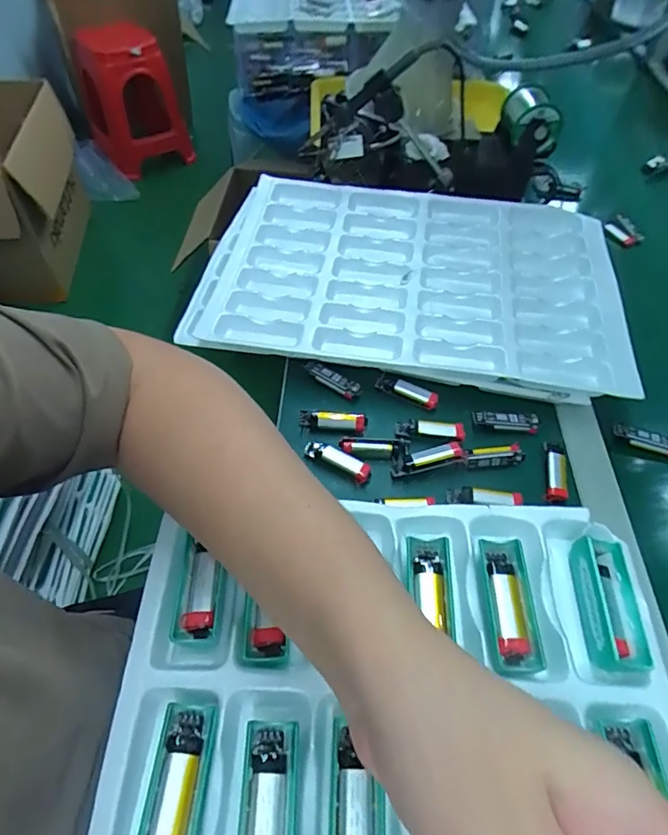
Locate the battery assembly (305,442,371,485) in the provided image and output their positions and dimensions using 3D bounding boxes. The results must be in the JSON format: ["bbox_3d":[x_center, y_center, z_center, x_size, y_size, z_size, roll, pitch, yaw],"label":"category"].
[{"bbox_3d":[0.003,0.040,0.488,0.070,0.015,0.019,26,56,16],"label":"battery assembly"}]

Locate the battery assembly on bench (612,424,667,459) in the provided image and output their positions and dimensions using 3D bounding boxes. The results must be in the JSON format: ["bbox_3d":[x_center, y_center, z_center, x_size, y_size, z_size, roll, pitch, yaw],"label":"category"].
[{"bbox_3d":[0.323,0.025,0.520,0.067,0.013,0.018,16,54,10],"label":"battery assembly on bench"}]

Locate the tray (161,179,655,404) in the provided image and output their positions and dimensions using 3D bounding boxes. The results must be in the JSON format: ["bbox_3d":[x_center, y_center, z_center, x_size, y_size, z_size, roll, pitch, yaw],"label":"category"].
[{"bbox_3d":[0.087,-0.177,0.618,0.492,0.041,0.323,8,53,4],"label":"tray"}]

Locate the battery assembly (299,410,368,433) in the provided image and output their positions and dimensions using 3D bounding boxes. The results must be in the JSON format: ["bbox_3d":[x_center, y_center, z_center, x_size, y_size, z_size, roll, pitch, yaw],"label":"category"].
[{"bbox_3d":[-0.001,0.003,0.514,0.065,0.013,0.018,4,53,1],"label":"battery assembly"}]

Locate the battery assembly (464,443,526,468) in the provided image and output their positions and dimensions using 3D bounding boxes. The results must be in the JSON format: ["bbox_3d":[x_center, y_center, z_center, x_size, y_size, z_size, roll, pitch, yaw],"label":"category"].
[{"bbox_3d":[0.156,0.038,0.493,0.061,0.016,0.018,-4,53,-5],"label":"battery assembly"}]

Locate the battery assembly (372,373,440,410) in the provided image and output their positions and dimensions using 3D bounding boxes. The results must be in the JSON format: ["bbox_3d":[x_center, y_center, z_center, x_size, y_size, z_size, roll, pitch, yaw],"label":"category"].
[{"bbox_3d":[0.078,-0.028,0.542,0.068,0.015,0.018,21,55,14],"label":"battery assembly"}]

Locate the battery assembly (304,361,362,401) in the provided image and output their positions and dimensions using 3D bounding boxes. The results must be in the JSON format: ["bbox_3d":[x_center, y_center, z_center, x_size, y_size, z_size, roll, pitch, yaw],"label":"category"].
[{"bbox_3d":[-0.002,-0.041,0.545,0.066,0.022,0.015,28,57,18],"label":"battery assembly"}]

